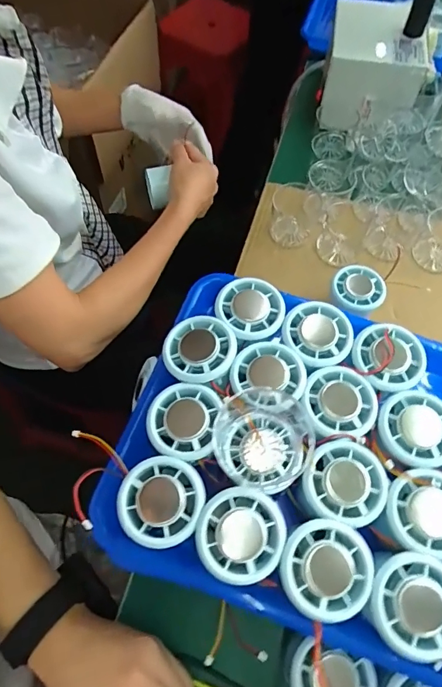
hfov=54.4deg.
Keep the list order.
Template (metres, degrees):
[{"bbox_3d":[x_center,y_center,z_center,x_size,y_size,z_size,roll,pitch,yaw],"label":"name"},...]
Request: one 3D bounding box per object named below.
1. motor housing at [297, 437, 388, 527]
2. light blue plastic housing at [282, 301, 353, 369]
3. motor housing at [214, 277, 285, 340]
[{"bbox_3d":[0.085,0.105,0.313,0.059,0.037,0.054,0,62,-1],"label":"motor housing"},{"bbox_3d":[0.078,-0.007,0.350,0.053,0.017,0.055,0,62,-1],"label":"light blue plastic housing"},{"bbox_3d":[0.024,-0.026,0.361,0.055,0.023,0.053,0,62,-1],"label":"motor housing"}]

